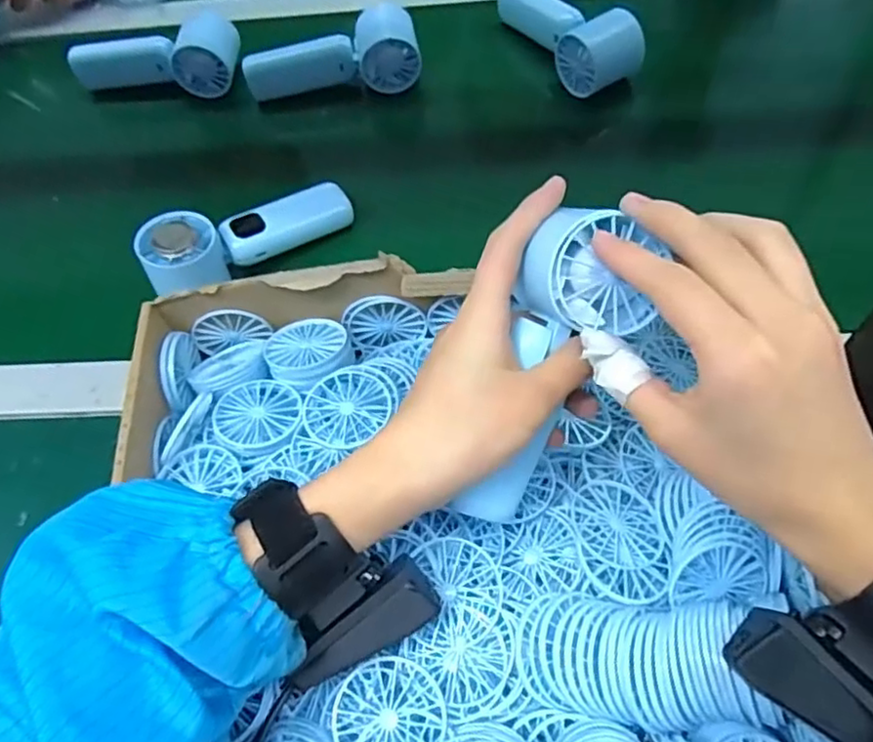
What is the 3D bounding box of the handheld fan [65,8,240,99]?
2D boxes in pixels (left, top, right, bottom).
[{"bbox_3d":[-0.270,-0.300,0.619,0.156,0.045,0.061,-1,61,3],"label":"handheld fan"}]

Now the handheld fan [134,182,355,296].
[{"bbox_3d":[-0.138,-0.103,0.485,0.153,0.045,0.050,-22,62,-9],"label":"handheld fan"}]

